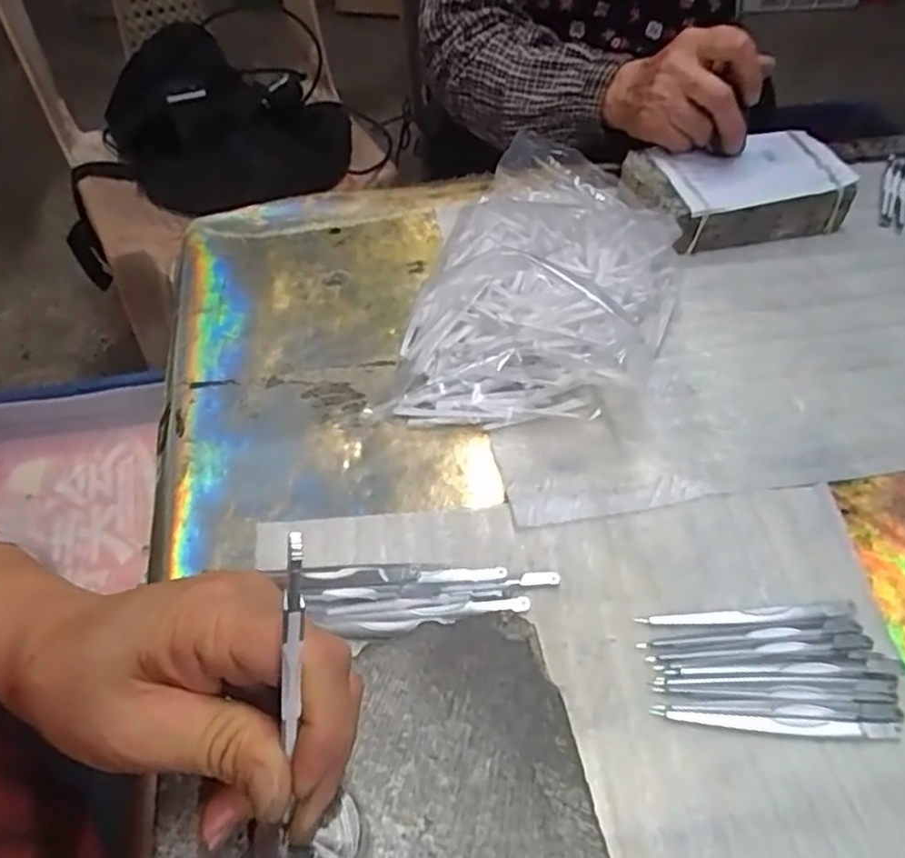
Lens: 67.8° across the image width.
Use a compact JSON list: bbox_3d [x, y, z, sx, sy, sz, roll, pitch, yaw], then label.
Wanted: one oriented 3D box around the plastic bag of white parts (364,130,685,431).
[{"bbox_3d":[0.064,-0.103,0.452,0.164,0.067,0.242,13,52,12],"label":"plastic bag of white parts"}]

